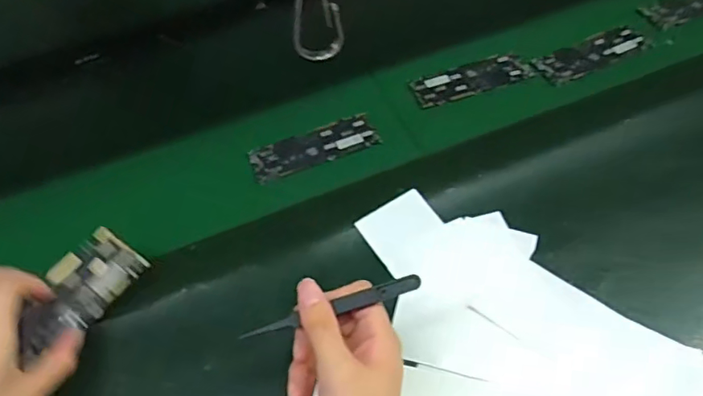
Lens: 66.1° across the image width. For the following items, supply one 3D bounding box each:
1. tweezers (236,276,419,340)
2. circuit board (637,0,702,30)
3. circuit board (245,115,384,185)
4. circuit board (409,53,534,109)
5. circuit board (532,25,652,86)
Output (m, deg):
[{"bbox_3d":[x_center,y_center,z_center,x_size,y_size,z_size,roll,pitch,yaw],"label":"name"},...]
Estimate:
[{"bbox_3d":[-0.011,0.066,0.328,0.111,0.005,0.009,-17,57,-1],"label":"tweezers"},{"bbox_3d":[0.376,-0.219,0.597,0.115,0.008,0.044,-21,58,-9],"label":"circuit board"},{"bbox_3d":[-0.037,-0.050,0.521,0.121,0.004,0.043,-20,58,-9],"label":"circuit board"},{"bbox_3d":[0.125,-0.124,0.558,0.123,0.004,0.039,-17,57,-7],"label":"circuit board"},{"bbox_3d":[0.255,-0.152,0.565,0.127,0.005,0.040,-22,58,-10],"label":"circuit board"}]

